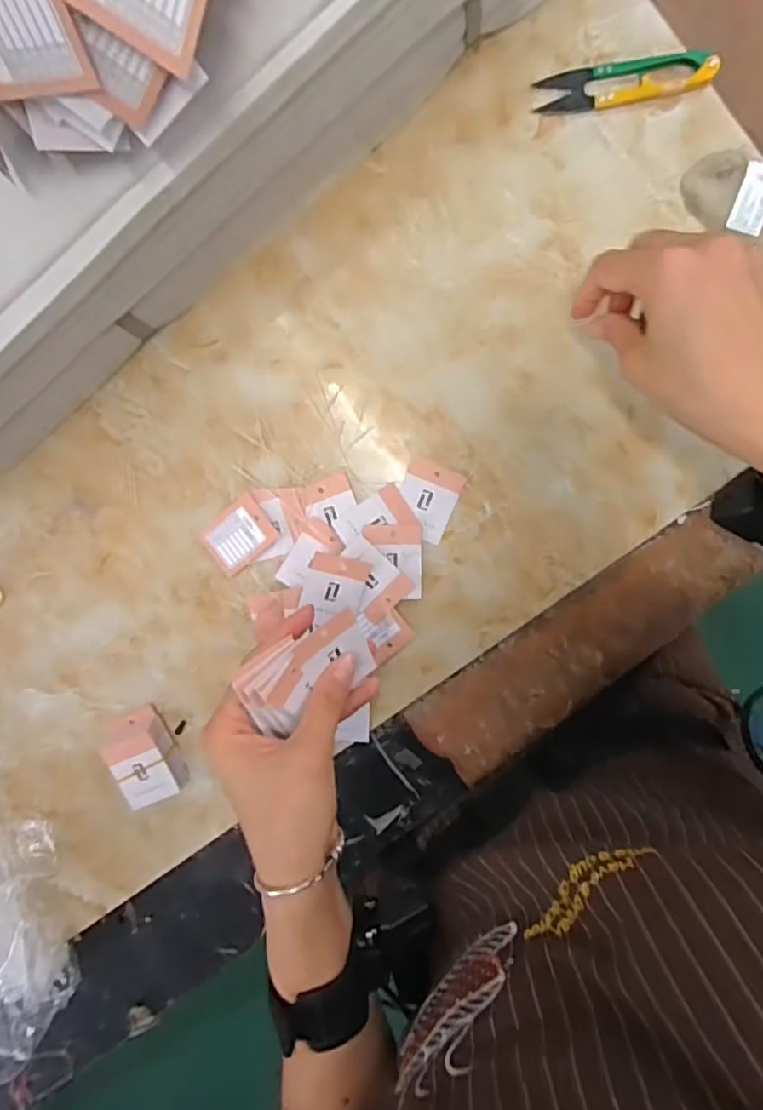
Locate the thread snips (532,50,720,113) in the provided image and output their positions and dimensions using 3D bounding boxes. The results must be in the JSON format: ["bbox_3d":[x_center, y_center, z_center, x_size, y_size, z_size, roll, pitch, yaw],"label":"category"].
[{"bbox_3d":[0.146,-0.283,0.371,0.099,0.012,0.024,-3,96,5],"label":"thread snips"}]

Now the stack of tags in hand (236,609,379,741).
[{"bbox_3d":[-0.039,0.064,0.337,0.067,0.020,0.050,-40,128,-19],"label":"stack of tags in hand"}]

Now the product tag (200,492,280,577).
[{"bbox_3d":[-0.098,-0.014,0.427,0.049,0.004,0.037,-39,85,14],"label":"product tag"}]

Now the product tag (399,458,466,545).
[{"bbox_3d":[0.030,-0.037,0.415,0.037,0.004,0.050,23,98,2],"label":"product tag"}]

